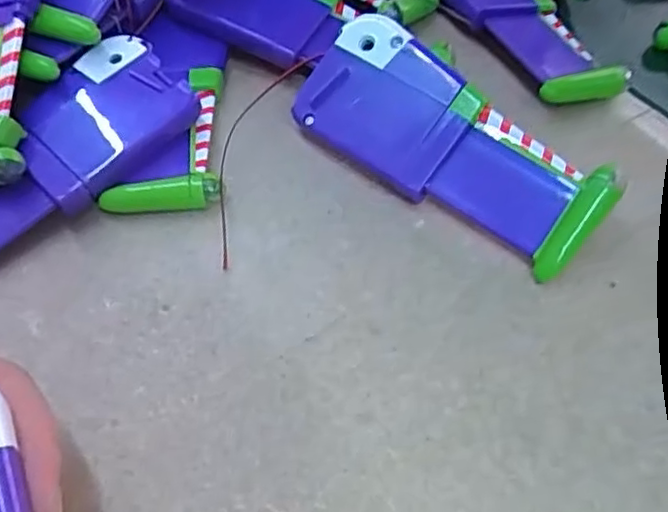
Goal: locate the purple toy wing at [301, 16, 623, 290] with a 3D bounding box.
[{"bbox_3d":[0.041,-0.041,0.239,0.120,0.014,0.051,38,91,18],"label":"purple toy wing"}]

